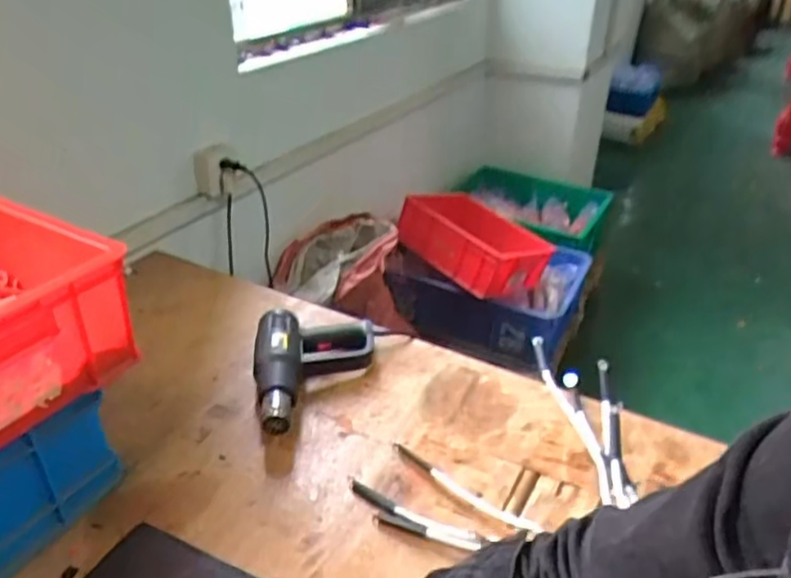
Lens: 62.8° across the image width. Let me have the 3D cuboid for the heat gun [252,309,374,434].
[{"bbox_3d":[-0.117,0.110,0.928,0.171,0.071,0.243,0,32,-3],"label":"heat gun"}]

